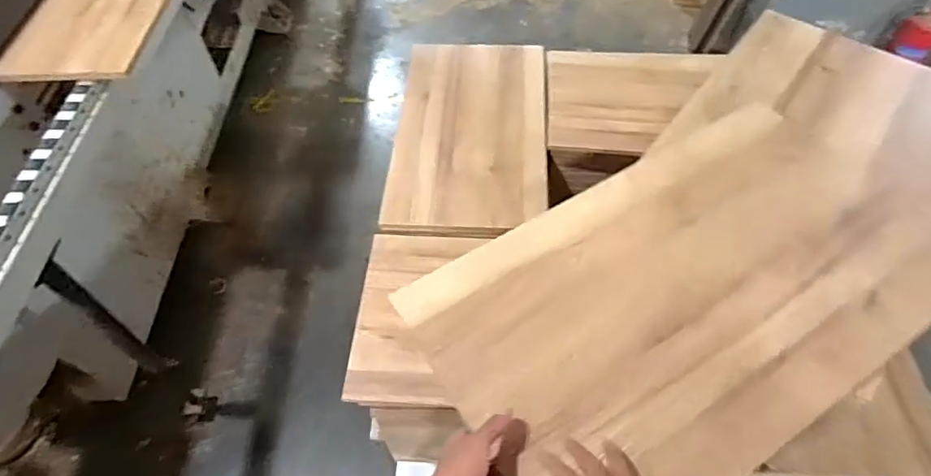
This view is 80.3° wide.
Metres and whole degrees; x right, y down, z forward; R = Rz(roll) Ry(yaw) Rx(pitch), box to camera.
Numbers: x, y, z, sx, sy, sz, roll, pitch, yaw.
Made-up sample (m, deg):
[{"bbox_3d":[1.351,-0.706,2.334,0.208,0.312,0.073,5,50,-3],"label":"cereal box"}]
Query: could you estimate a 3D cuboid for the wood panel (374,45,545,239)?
[{"bbox_3d":[0.014,-0.299,1.501,0.404,0.028,0.730,2,55,4],"label":"wood panel"}]

